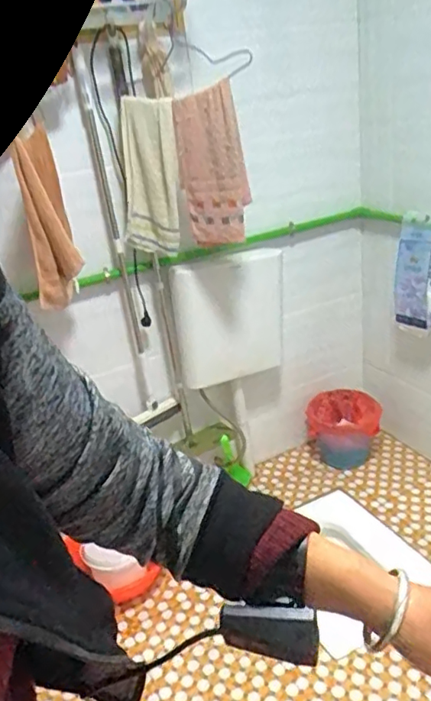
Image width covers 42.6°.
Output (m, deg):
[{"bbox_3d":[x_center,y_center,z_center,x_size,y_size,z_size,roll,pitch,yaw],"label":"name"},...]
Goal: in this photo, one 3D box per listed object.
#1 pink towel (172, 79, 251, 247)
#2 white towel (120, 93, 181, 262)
[{"bbox_3d":[-0.010,-0.463,1.434,0.174,0.374,0.028,-1,22,28],"label":"pink towel"},{"bbox_3d":[-0.176,-0.464,1.507,0.172,0.389,0.028,1,26,18],"label":"white towel"}]

